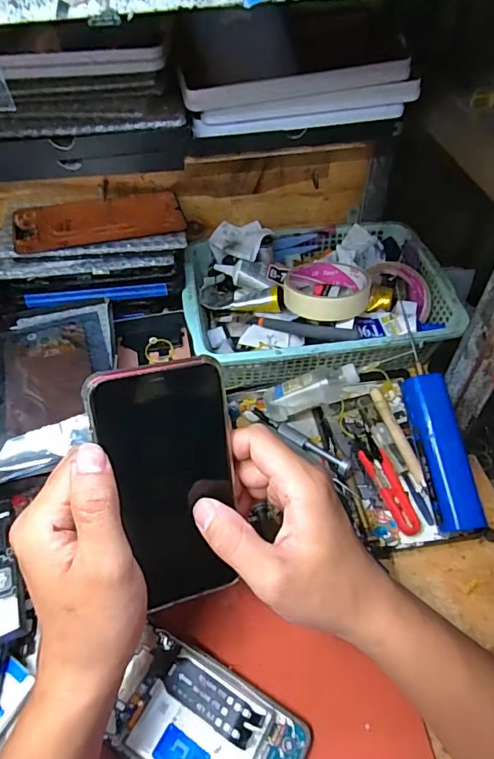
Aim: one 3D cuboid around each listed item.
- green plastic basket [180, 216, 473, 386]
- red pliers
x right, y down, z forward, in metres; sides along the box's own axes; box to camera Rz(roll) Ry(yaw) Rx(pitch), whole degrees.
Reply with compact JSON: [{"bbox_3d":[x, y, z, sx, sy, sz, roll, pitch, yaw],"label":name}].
[{"bbox_3d":[0.073,-0.087,0.517,0.268,0.067,0.192,-7,51,-4],"label":"green plastic basket"},{"bbox_3d":[0.125,0.090,0.429,0.026,0.011,0.099,-16,52,-11],"label":"red pliers"}]

